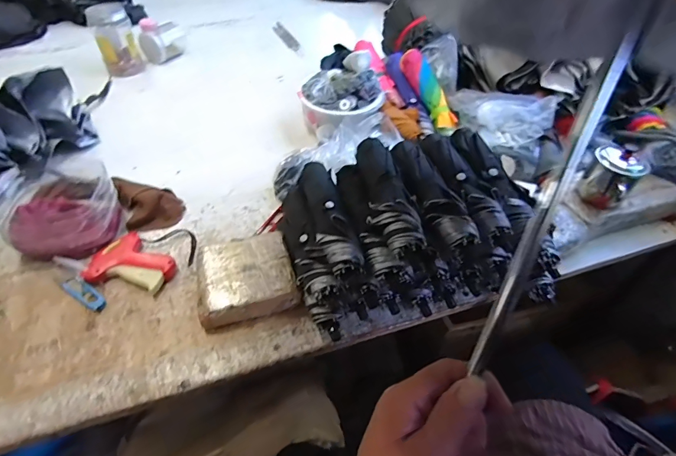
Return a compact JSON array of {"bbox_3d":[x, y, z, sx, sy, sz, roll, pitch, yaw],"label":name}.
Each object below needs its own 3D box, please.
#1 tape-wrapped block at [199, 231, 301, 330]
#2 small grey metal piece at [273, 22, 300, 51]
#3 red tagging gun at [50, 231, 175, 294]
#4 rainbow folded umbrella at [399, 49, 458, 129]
[{"bbox_3d":[-0.137,0.077,0.585,0.135,0.052,0.127,-13,49,-13],"label":"tape-wrapped block"},{"bbox_3d":[-0.179,-0.649,1.304,0.045,0.010,0.231,-16,50,-16],"label":"small grey metal piece"},{"bbox_3d":[-0.341,0.055,0.611,0.164,0.025,0.099,24,51,19],"label":"red tagging gun"},{"bbox_3d":[0.207,-0.309,0.871,0.056,0.046,0.230,-17,69,-16],"label":"rainbow folded umbrella"}]

